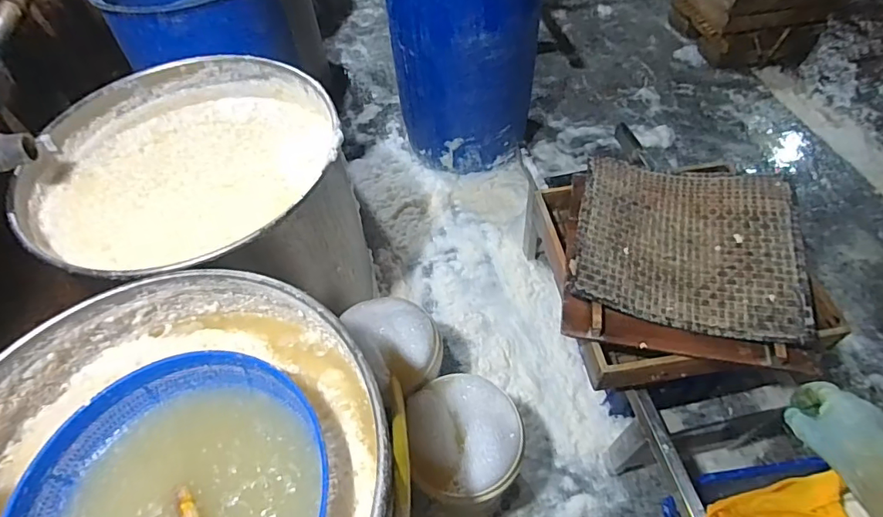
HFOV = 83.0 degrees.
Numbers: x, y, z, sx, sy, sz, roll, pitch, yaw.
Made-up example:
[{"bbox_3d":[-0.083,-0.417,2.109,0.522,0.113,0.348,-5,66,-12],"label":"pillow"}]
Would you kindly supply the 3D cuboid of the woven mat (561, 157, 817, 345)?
[{"bbox_3d":[0.579,-0.048,1.194,0.486,0.052,0.481,12,56,13],"label":"woven mat"}]

